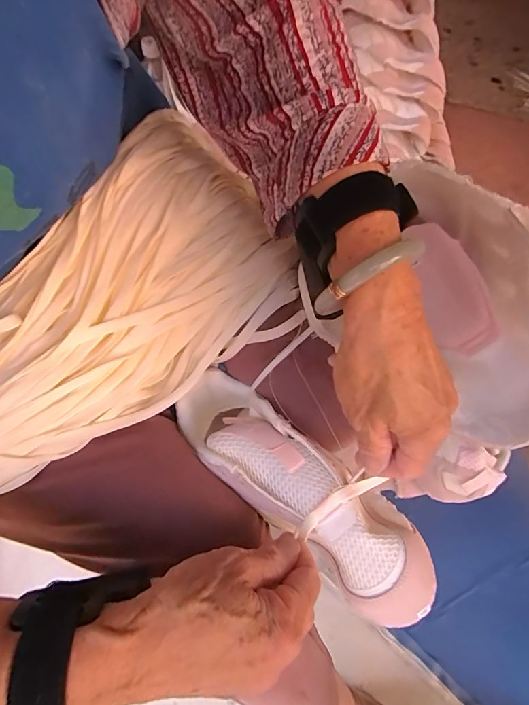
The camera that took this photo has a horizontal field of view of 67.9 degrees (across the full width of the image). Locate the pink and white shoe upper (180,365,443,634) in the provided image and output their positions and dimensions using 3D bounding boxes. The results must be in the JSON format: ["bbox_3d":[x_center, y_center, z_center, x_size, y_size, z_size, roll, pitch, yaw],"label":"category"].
[{"bbox_3d":[0.020,0.093,0.291,0.224,0.054,0.070,37,70,26],"label":"pink and white shoe upper"}]

